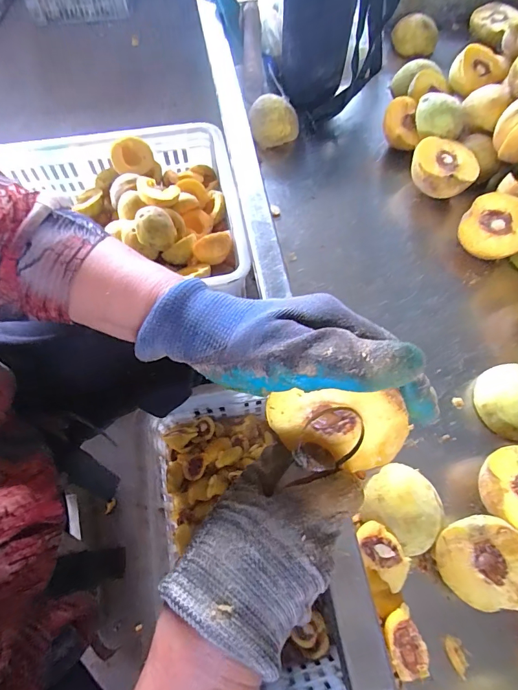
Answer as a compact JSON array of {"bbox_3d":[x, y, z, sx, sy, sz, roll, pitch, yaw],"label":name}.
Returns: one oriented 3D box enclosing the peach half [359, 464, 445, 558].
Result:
[{"bbox_3d":[0.112,0.125,0.297,0.057,0.033,0.055,0,65,-1],"label":"peach half"}]

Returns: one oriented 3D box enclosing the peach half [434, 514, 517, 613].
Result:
[{"bbox_3d":[0.164,0.154,0.277,0.063,0.028,0.063,-25,70,16],"label":"peach half"}]

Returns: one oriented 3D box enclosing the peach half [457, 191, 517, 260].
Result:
[{"bbox_3d":[0.253,-0.124,0.410,0.066,0.028,0.066,-3,83,21],"label":"peach half"}]

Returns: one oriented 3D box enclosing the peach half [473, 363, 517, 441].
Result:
[{"bbox_3d":[0.222,0.050,0.333,0.051,0.038,0.065,-23,67,-11],"label":"peach half"}]

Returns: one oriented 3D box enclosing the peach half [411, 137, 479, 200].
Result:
[{"bbox_3d":[0.213,-0.202,0.450,0.070,0.044,0.078,25,67,10],"label":"peach half"}]

